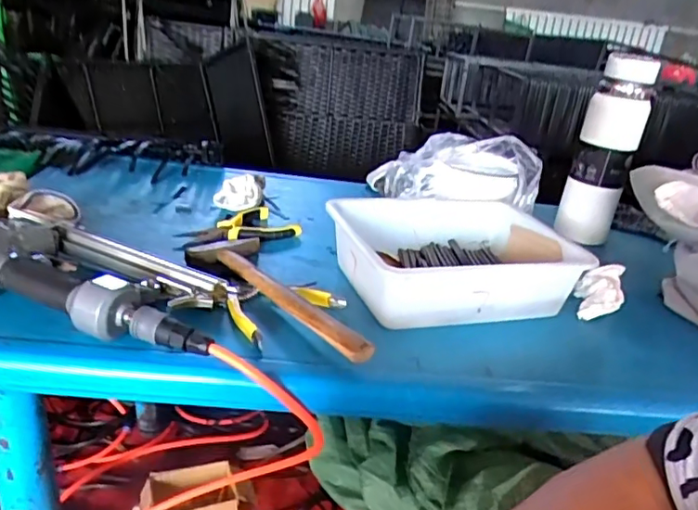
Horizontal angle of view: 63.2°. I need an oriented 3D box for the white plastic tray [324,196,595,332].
[{"bbox_3d":[0.124,-0.003,0.685,0.286,0.076,0.202,-3,26,-24],"label":"white plastic tray"}]

